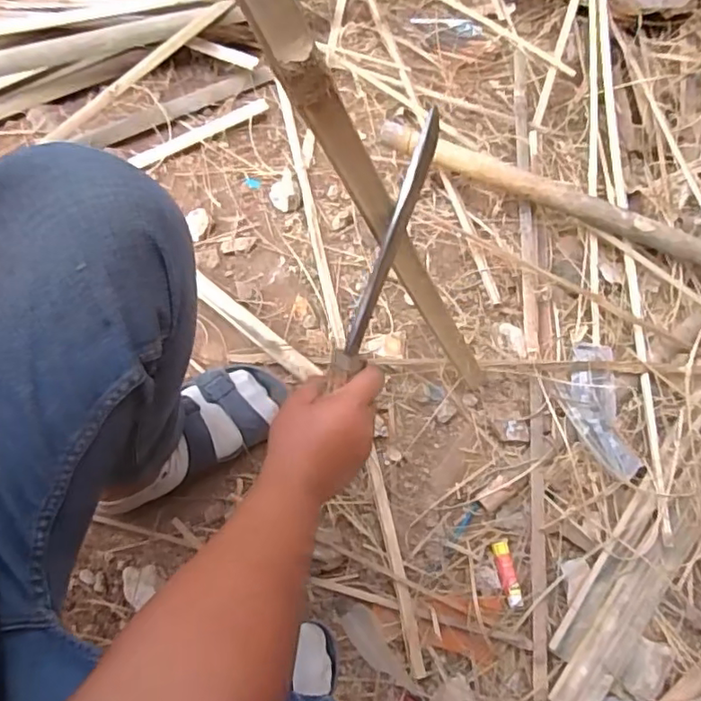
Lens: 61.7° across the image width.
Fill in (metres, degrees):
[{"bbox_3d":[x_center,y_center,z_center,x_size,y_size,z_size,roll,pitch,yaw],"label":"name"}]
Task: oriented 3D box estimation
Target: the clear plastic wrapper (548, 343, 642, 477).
[{"bbox_3d":[0.317,0.077,0.769,0.085,0.023,0.177,-7,72,-1],"label":"clear plastic wrapper"}]

